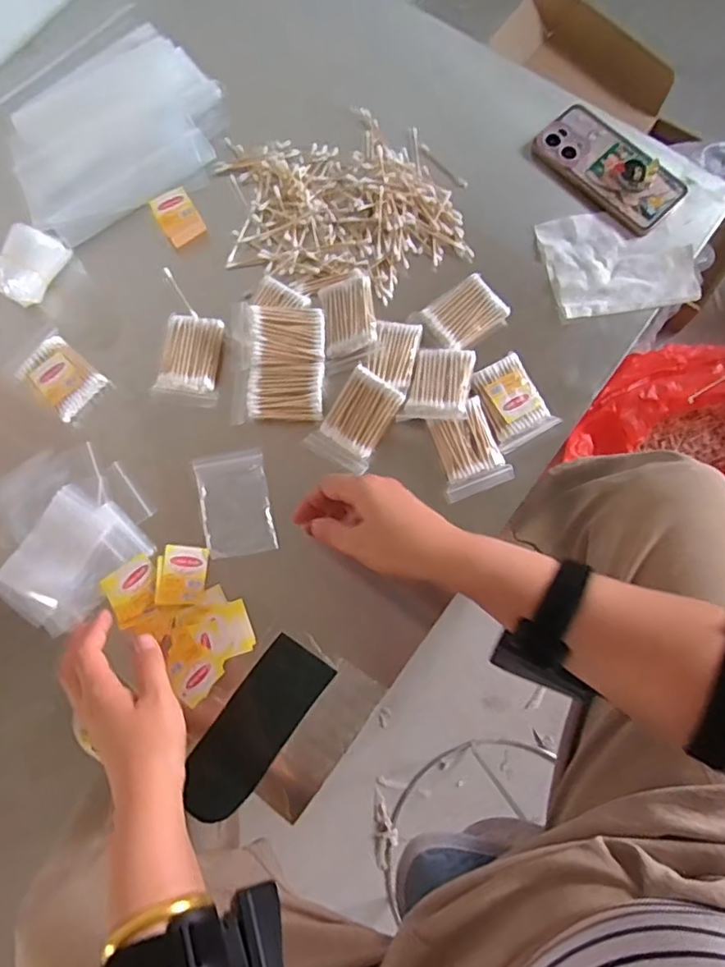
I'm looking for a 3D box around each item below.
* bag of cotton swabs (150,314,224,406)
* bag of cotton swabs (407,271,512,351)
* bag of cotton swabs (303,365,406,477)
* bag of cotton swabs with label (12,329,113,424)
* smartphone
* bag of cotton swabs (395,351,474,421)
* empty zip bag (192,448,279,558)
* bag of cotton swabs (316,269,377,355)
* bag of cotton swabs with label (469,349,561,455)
[{"bbox_3d":[-0.172,-0.127,0.587,0.065,0.016,0.088,12,77,5],"label":"bag of cotton swabs"},{"bbox_3d":[0.101,-0.170,0.592,0.082,0.018,0.062,-35,78,-6],"label":"bag of cotton swabs"},{"bbox_3d":[-0.006,-0.061,0.555,0.060,0.009,0.090,33,100,9],"label":"bag of cotton swabs"},{"bbox_3d":[-0.305,-0.108,0.591,0.079,0.026,0.058,41,81,10],"label":"bag of cotton swabs with label"},{"bbox_3d":[0.268,-0.347,0.628,0.083,0.018,0.163,-41,79,-8],"label":"smartphone"},{"bbox_3d":[0.074,-0.095,0.562,0.059,0.024,0.079,11,77,5],"label":"bag of cotton swabs"},{"bbox_3d":[-0.123,0.020,0.561,0.065,0.005,0.099,-13,76,-1],"label":"empty zip bag"},{"bbox_3d":[-0.013,-0.169,0.586,0.052,0.018,0.079,-12,80,18],"label":"bag of cotton swabs"},{"bbox_3d":[0.146,-0.080,0.573,0.061,0.022,0.082,-29,77,-5],"label":"bag of cotton swabs with label"}]

